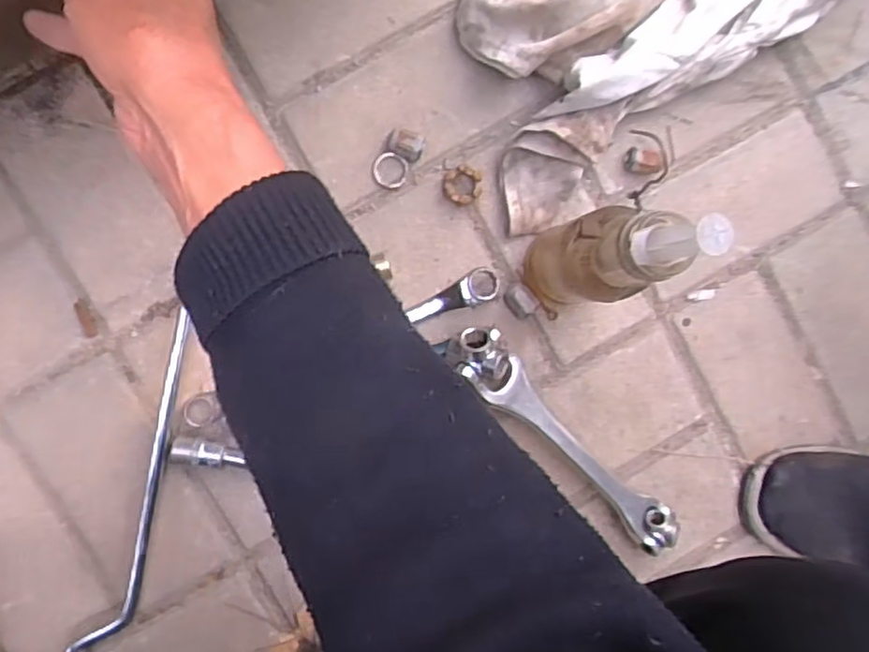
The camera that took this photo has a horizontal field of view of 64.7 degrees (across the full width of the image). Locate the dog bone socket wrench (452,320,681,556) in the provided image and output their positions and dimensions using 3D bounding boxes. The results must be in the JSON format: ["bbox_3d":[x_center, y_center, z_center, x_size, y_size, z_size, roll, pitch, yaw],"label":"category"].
[{"bbox_3d":[0.105,0.092,0.548,0.045,0.043,0.243,-44,96,-3],"label":"dog bone socket wrench"}]

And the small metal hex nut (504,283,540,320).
[{"bbox_3d":[0.069,-0.020,0.549,0.021,0.017,0.027,-42,96,-3],"label":"small metal hex nut"}]

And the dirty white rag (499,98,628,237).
[{"bbox_3d":[0.101,-0.120,0.534,0.097,0.045,0.077,-14,94,-5],"label":"dirty white rag"}]

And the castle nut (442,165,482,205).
[{"bbox_3d":[0.022,-0.111,0.542,0.029,0.016,0.029,-6,93,-6],"label":"castle nut"}]

